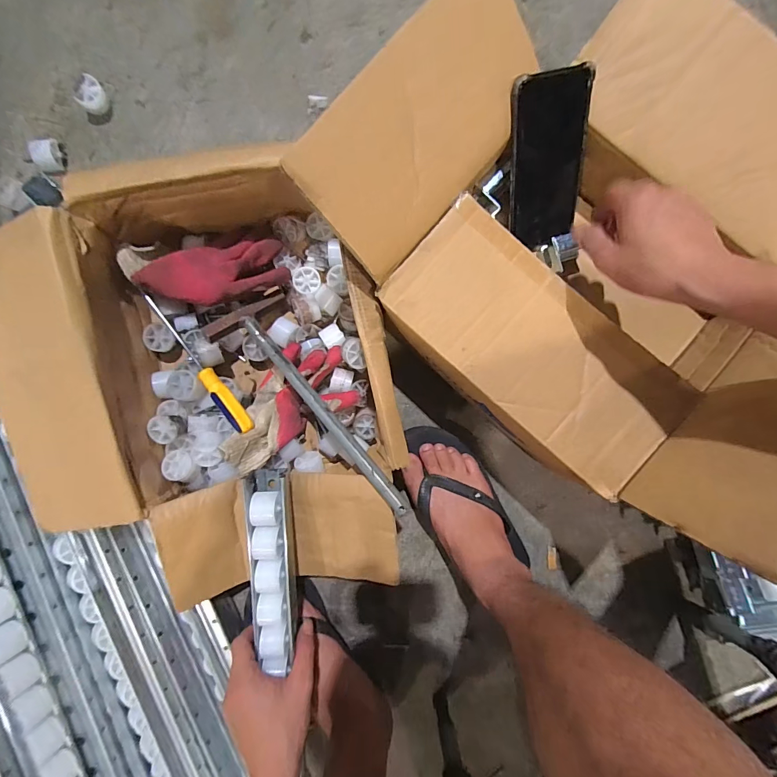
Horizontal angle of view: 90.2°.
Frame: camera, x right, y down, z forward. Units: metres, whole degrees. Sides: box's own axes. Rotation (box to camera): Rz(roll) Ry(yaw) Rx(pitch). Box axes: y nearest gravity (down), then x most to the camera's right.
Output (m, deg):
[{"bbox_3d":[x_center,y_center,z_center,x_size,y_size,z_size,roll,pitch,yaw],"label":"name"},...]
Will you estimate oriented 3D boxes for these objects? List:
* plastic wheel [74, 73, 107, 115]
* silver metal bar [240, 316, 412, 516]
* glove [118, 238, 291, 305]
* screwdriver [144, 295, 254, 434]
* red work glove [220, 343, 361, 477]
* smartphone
[{"bbox_3d":[-0.372,-0.368,0.488,0.021,0.029,0.034,28,88,-3],"label":"plastic wheel"},{"bbox_3d":[-0.076,0.021,0.422,0.019,0.016,0.284,-40,75,-6],"label":"silver metal bar"},{"bbox_3d":[-0.209,-0.133,0.450,0.175,0.047,0.077,-10,90,-4],"label":"glove"},{"bbox_3d":[-0.216,-0.026,0.447,0.019,0.021,0.181,-35,92,-3],"label":"screwdriver"},{"bbox_3d":[-0.123,0.014,0.463,0.169,0.057,0.103,-33,92,-4],"label":"red work glove"},{"bbox_3d":[0.171,-0.237,0.413,0.077,0.015,0.160,-15,126,-5],"label":"smartphone"}]

